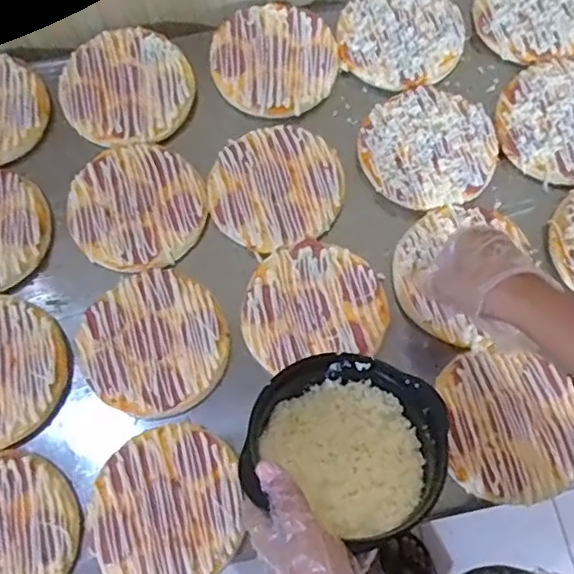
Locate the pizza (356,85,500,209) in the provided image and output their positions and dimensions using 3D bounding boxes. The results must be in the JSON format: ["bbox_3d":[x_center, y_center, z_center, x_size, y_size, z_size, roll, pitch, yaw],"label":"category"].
[{"bbox_3d":[0.158,-0.157,0.677,0.148,0.030,0.142,0,70,0],"label":"pizza"}]

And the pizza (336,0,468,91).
[{"bbox_3d":[0.137,-0.305,0.713,0.145,0.013,0.141,0,70,0],"label":"pizza"}]

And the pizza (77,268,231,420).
[{"bbox_3d":[-0.134,0.057,0.614,0.143,0.015,0.144,0,70,0],"label":"pizza"}]

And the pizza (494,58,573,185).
[{"bbox_3d":[0.316,-0.190,0.678,0.147,0.014,0.147,-2,75,6],"label":"pizza"}]

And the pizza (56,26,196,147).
[{"bbox_3d":[-0.189,-0.238,0.702,0.155,0.016,0.144,0,70,0],"label":"pizza"}]

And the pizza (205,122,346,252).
[{"bbox_3d":[-0.014,-0.113,0.666,0.146,0.012,0.141,-19,71,-7],"label":"pizza"}]

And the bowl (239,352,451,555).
[{"bbox_3d":[0.047,0.122,0.459,0.142,0.065,0.134,-2,48,2],"label":"bowl"}]

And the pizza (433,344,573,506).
[{"bbox_3d":[0.219,0.131,0.582,0.128,0.013,0.143,-5,70,-2],"label":"pizza"}]

